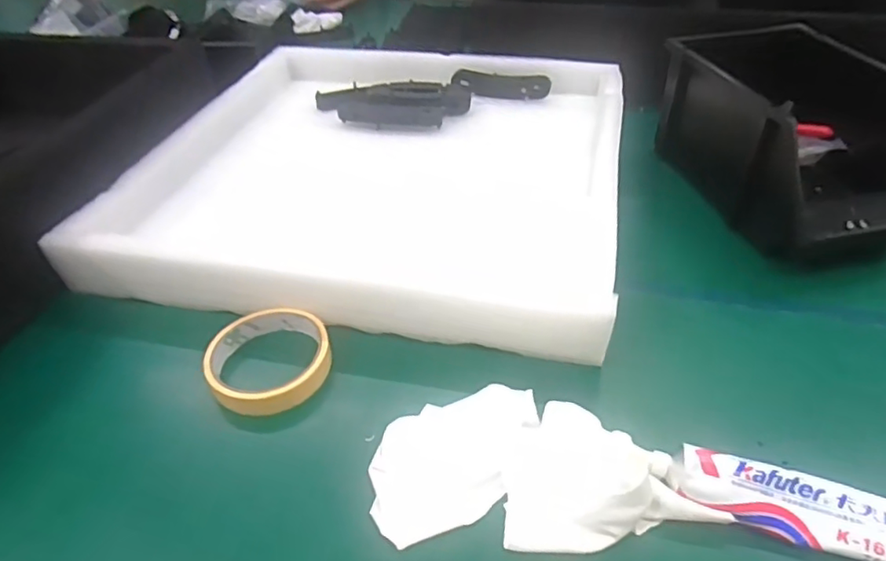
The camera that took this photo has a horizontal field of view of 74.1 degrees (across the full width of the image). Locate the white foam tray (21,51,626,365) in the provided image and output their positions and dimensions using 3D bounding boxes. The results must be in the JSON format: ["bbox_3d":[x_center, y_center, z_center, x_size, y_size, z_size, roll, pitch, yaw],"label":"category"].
[{"bbox_3d":[-0.054,-0.122,0.600,0.441,0.053,0.435,8,42,11],"label":"white foam tray"}]

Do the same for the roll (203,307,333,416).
[{"bbox_3d":[-0.128,0.057,0.429,0.090,0.019,0.089,-1,41,1],"label":"roll"}]

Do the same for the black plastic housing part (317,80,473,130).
[{"bbox_3d":[-0.061,-0.212,0.706,0.184,0.026,0.069,4,41,7],"label":"black plastic housing part"}]

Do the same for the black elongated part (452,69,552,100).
[{"bbox_3d":[0.072,-0.244,0.733,0.119,0.031,0.005,8,-1,10],"label":"black elongated part"}]

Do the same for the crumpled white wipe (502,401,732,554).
[{"bbox_3d":[0.094,0.110,0.344,0.115,0.035,0.084,0,42,3],"label":"crumpled white wipe"}]

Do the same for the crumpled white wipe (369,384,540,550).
[{"bbox_3d":[0.011,0.107,0.366,0.123,0.016,0.072,-24,46,-23],"label":"crumpled white wipe"}]

